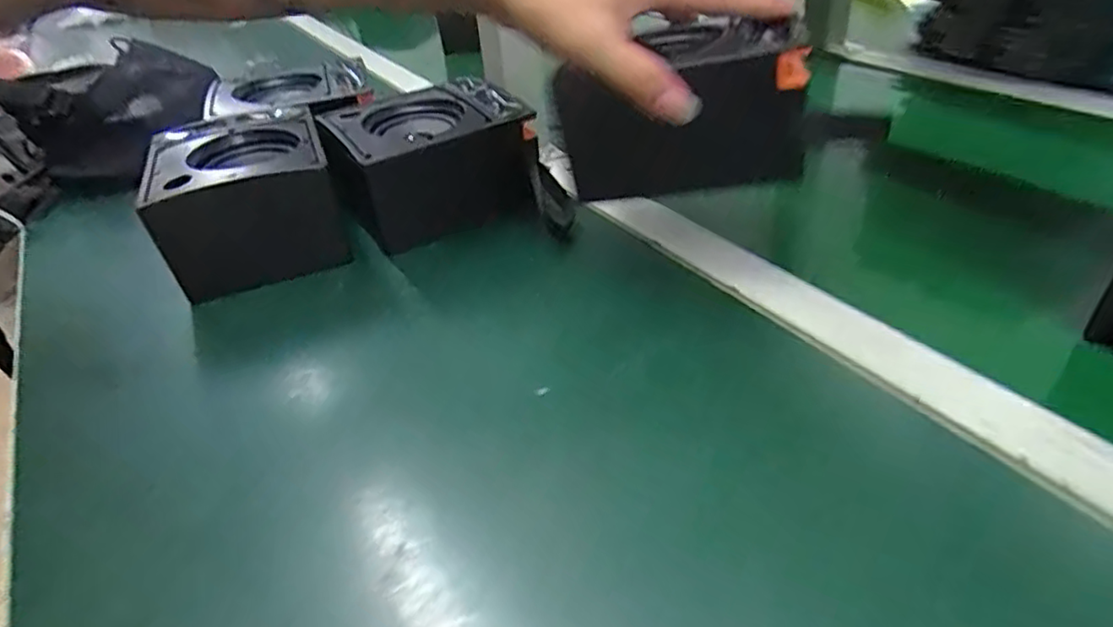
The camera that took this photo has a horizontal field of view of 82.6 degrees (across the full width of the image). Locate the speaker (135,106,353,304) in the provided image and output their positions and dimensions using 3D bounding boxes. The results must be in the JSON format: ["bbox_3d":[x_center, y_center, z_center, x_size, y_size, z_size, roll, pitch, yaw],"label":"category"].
[{"bbox_3d":[-0.219,-0.082,0.473,0.110,0.086,0.111,-16,37,-12],"label":"speaker"}]

